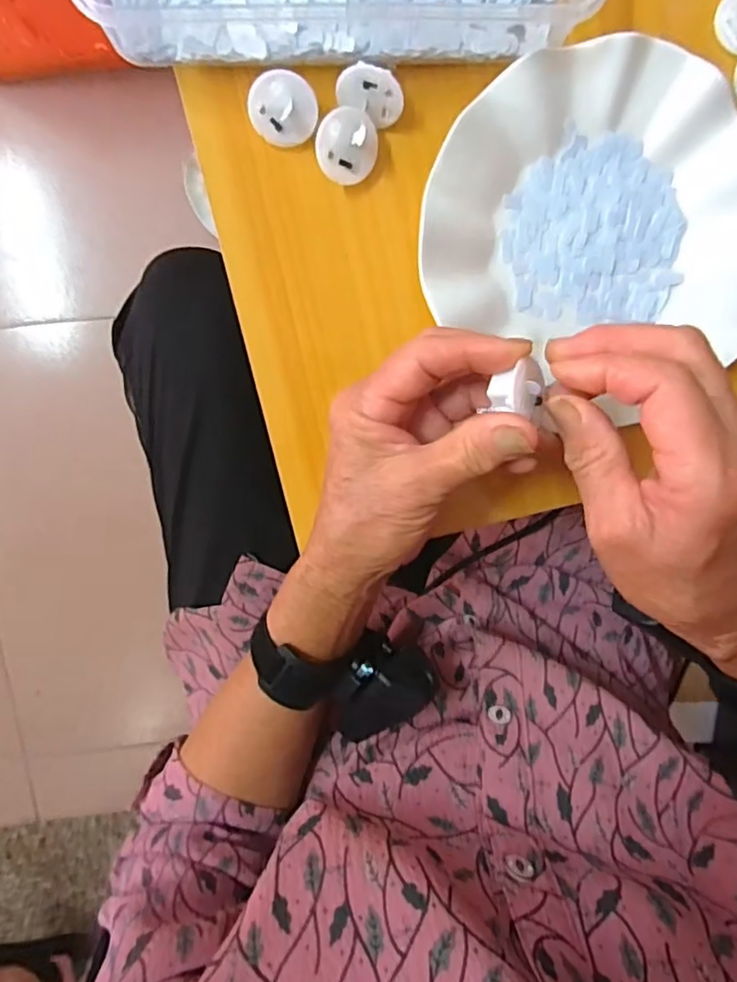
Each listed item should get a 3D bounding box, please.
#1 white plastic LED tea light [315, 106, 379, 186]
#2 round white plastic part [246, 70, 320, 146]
[{"bbox_3d":[-0.010,-0.170,0.302,0.030,0.018,0.030,-1,99,-4],"label":"white plastic LED tea light"},{"bbox_3d":[-0.041,-0.186,0.299,0.032,0.021,0.025,13,97,-6],"label":"round white plastic part"}]

